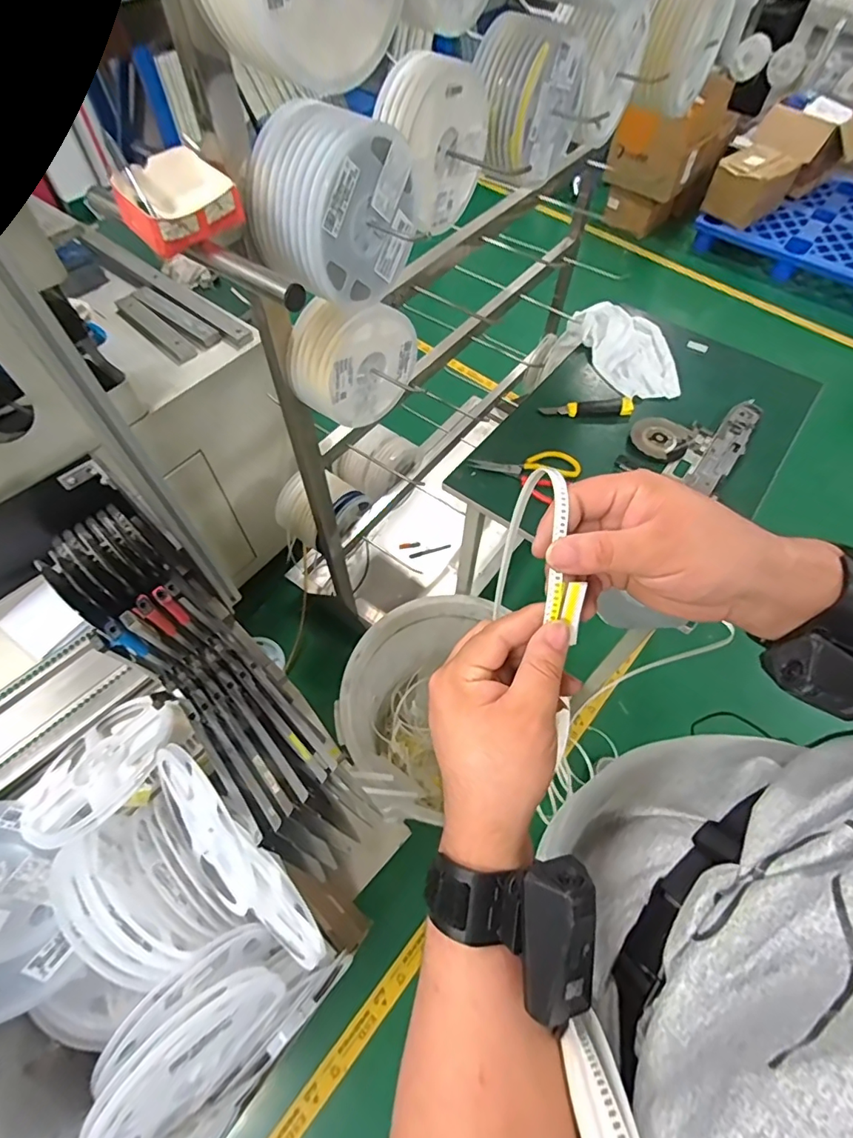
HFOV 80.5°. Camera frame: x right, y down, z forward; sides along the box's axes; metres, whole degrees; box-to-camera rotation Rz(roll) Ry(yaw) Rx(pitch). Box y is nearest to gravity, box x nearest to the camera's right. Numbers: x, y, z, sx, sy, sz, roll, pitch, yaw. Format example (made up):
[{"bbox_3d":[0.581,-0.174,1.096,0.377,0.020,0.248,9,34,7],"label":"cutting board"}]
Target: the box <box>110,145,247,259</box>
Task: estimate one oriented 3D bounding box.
[{"bbox_3d":[-0.254,-0.368,0.504,0.110,0.041,0.117,-35,66,-19],"label":"box"}]

